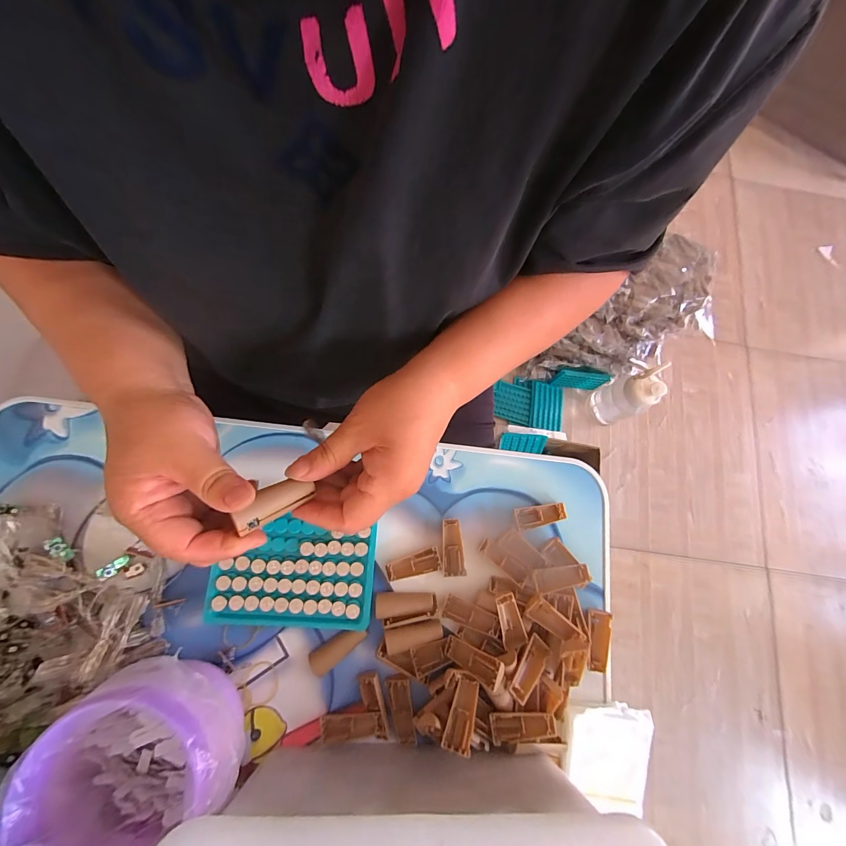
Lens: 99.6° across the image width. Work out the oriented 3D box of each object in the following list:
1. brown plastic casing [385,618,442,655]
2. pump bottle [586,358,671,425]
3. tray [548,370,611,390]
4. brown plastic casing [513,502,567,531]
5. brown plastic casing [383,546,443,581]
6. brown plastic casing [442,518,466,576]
[{"bbox_3d":[-0.008,0.182,0.307,0.049,0.010,0.017,-9,78,-7],"label":"brown plastic casing"},{"bbox_3d":[0.471,-0.064,0.832,0.072,0.221,0.097,-18,79,-9],"label":"pump bottle"},{"bbox_3d":[0.391,-0.107,0.902,0.130,0.092,0.017,9,76,-3],"label":"tray"},{"bbox_3d":[0.111,0.088,0.338,0.050,0.007,0.020,-6,77,-7],"label":"brown plastic casing"},{"bbox_3d":[-0.009,0.128,0.318,0.048,0.004,0.019,-15,78,-9],"label":"brown plastic casing"},{"bbox_3d":[0.026,0.113,0.324,0.019,0.006,0.049,-3,77,-6],"label":"brown plastic casing"}]

